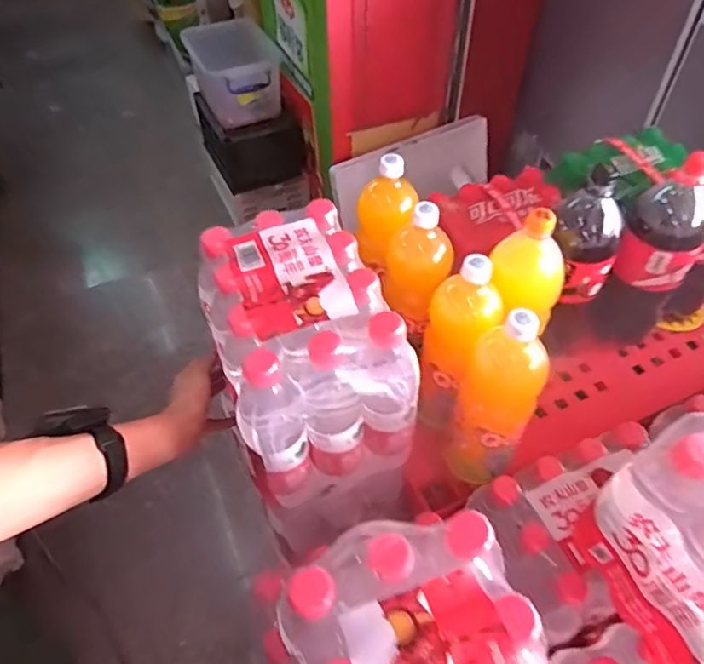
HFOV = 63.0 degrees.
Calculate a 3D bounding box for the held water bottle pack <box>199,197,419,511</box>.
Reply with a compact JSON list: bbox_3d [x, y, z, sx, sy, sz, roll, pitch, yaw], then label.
[{"bbox_3d":[-0.054,0.017,0.625,0.166,0.194,0.228,-19,53,-13],"label":"held water bottle pack"}]

